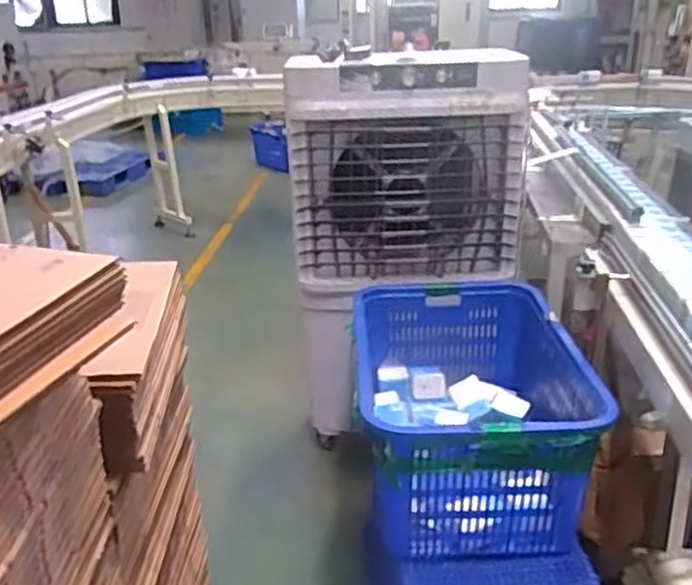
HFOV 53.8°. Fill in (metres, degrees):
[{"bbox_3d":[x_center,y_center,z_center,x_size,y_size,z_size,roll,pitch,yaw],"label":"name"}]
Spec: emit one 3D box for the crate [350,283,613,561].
[{"bbox_3d":[0.288,0.265,1.637,0.507,0.339,0.721,-2,24,-2],"label":"crate"}]

